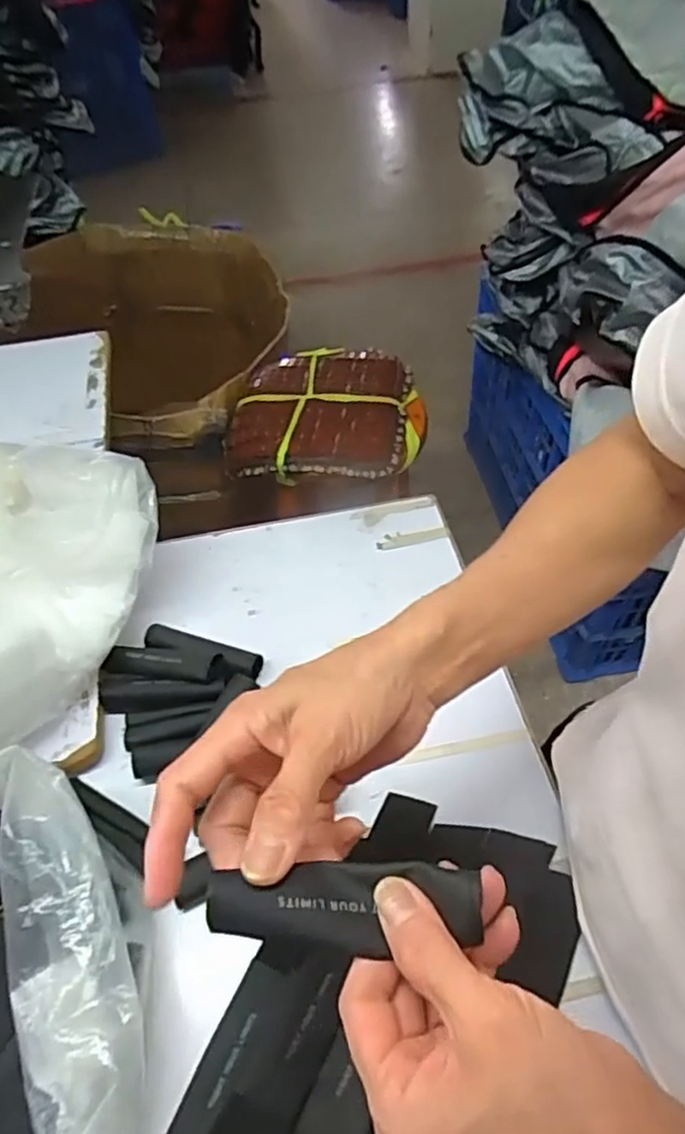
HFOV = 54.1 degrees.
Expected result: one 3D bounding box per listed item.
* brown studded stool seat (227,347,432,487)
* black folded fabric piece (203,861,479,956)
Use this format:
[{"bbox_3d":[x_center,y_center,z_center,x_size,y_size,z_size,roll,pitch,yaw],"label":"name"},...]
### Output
[{"bbox_3d":[-0.022,-0.259,1.103,0.308,0.049,0.295,-1,52,2],"label":"brown studded stool seat"},{"bbox_3d":[0.001,0.127,0.253,0.100,0.014,0.030,-2,52,-6],"label":"black folded fabric piece"}]

